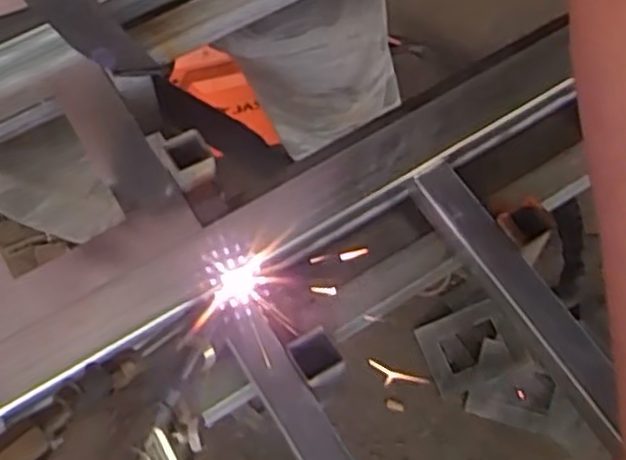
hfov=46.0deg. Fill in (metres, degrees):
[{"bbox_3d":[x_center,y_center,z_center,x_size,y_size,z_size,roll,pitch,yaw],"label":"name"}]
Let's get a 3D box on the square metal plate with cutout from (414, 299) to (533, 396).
[{"bbox_3d":[0.237,0.176,1.117,0.137,0.015,0.118,-23,64,3],"label":"square metal plate with cutout"}]

